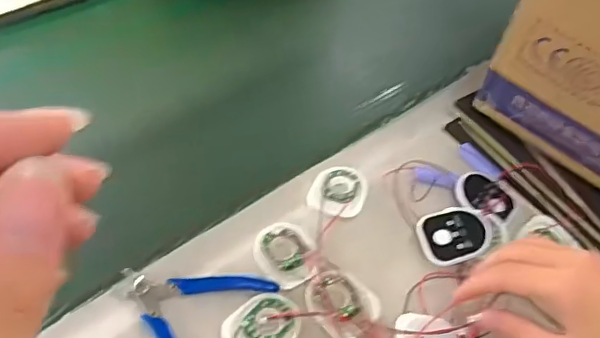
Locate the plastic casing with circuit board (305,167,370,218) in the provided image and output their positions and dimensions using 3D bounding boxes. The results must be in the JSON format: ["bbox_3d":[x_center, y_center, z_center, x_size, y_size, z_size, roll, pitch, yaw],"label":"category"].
[{"bbox_3d":[0.037,0.019,0.519,0.050,0.005,0.058,17,51,9],"label":"plastic casing with circuit board"}]

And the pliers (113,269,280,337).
[{"bbox_3d":[-0.090,0.106,0.435,0.115,0.012,0.103,24,52,14],"label":"pliers"}]

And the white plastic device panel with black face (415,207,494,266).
[{"bbox_3d":[0.135,0.057,0.488,0.062,0.011,0.051,-14,58,5],"label":"white plastic device panel with black face"}]

